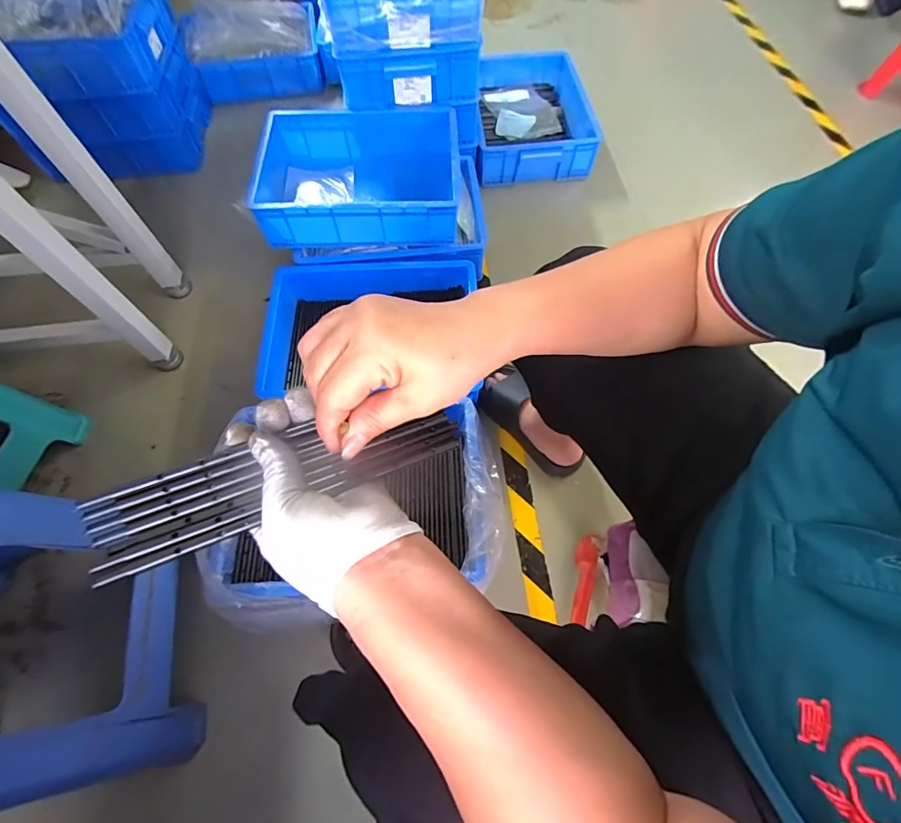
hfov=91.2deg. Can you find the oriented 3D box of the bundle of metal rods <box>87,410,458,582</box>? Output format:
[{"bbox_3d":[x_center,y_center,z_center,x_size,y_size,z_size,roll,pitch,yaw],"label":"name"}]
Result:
[{"bbox_3d":[-0.102,0.041,0.283,0.224,0.011,0.056,-15,65,-17],"label":"bundle of metal rods"}]

